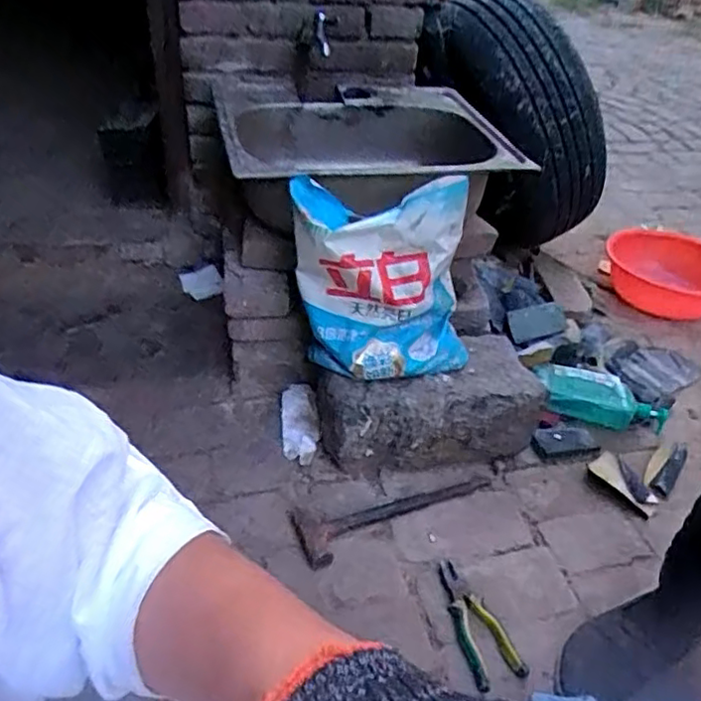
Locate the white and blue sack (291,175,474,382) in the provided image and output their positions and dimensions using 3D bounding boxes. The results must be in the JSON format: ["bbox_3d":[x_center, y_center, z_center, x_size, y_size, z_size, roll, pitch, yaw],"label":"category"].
[{"bbox_3d":[0.054,-0.109,1.017,0.310,0.293,0.138,3,38,-2],"label":"white and blue sack"}]

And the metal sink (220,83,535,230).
[{"bbox_3d":[0.032,-0.380,1.213,0.562,0.136,0.512,-3,39,-10],"label":"metal sink"}]

